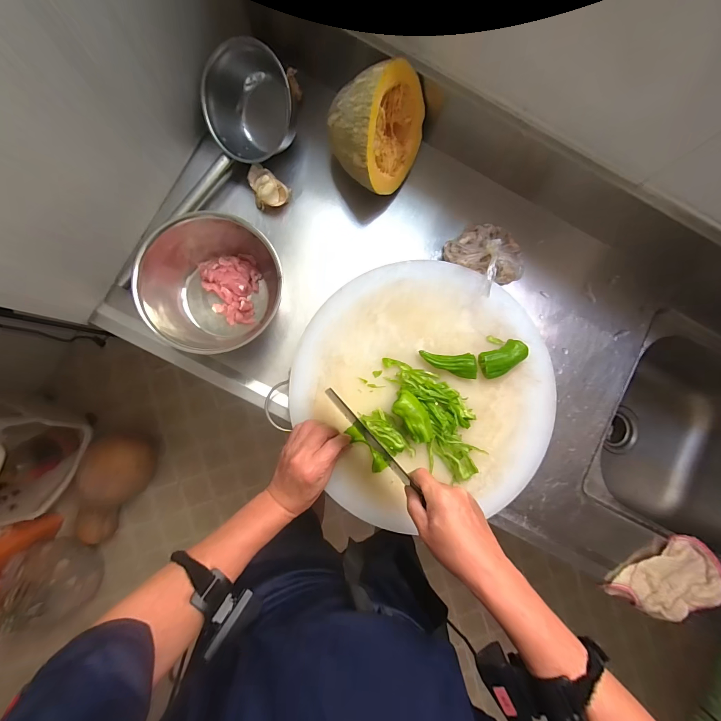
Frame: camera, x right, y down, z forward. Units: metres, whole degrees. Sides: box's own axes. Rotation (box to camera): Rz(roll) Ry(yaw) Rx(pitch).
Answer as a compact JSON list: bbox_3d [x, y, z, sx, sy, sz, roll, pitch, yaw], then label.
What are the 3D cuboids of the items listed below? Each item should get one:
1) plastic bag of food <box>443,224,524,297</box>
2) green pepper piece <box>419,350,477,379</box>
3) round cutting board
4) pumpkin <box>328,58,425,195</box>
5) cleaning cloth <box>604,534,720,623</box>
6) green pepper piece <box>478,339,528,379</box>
[{"bbox_3d":[0.208,-0.171,0.506,0.116,0.070,0.112,-29,89,-6],"label":"plastic bag of food"},{"bbox_3d":[0.132,0.007,0.487,0.080,0.025,0.037,3,86,-5],"label":"green pepper piece"},{"bbox_3d":[0.101,0.040,0.486,0.388,0.034,0.369,0,85,-6],"label":"round cutting board"},{"bbox_3d":[0.022,-0.345,0.484,0.102,0.152,0.146,33,43,26],"label":"pumpkin"},{"bbox_3d":[0.516,0.375,0.536,0.180,0.020,0.126,-30,90,-6],"label":"cleaning cloth"},{"bbox_3d":[0.219,-0.003,0.500,0.072,0.031,0.041,-26,89,-6],"label":"green pepper piece"}]

